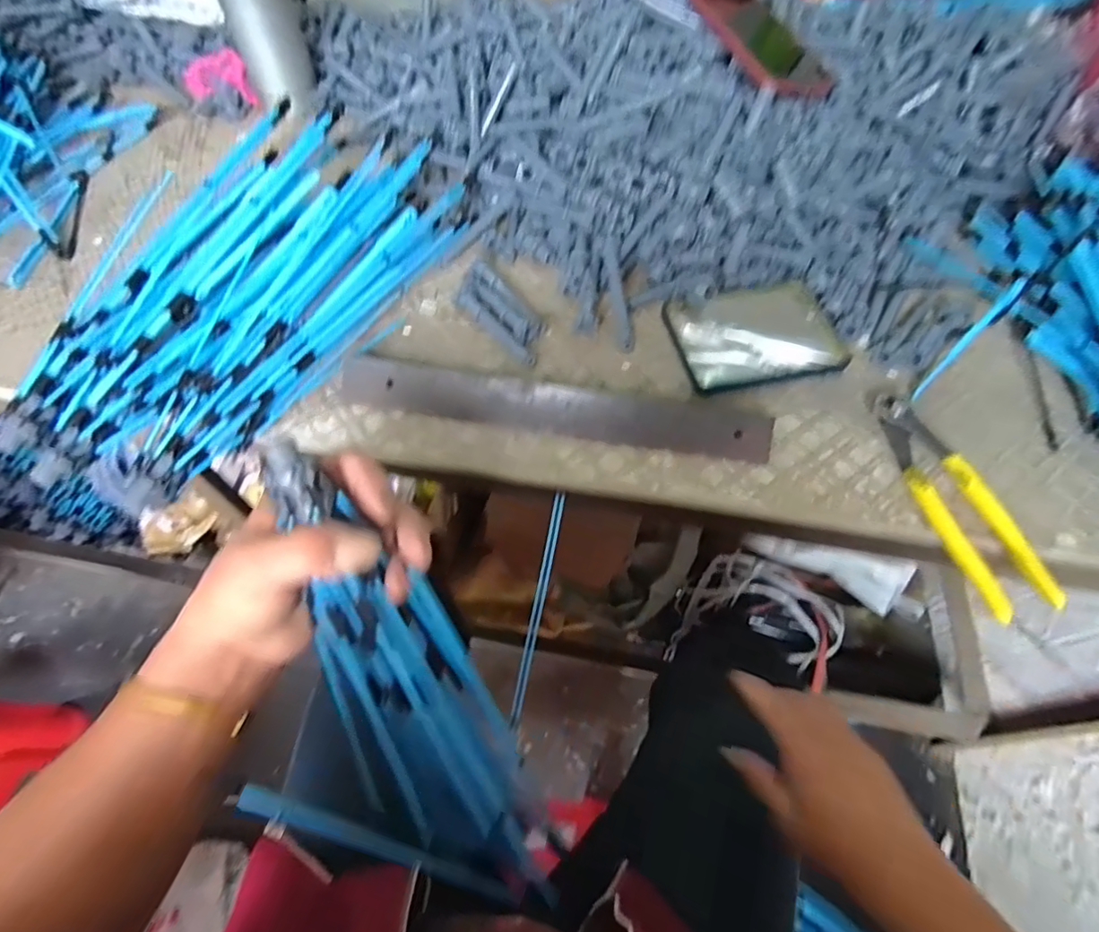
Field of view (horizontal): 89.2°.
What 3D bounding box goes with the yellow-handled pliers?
[{"bbox_3d":[0.273,0.020,0.374,0.048,0.017,0.160,-6,60,-4],"label":"yellow-handled pliers"}]

